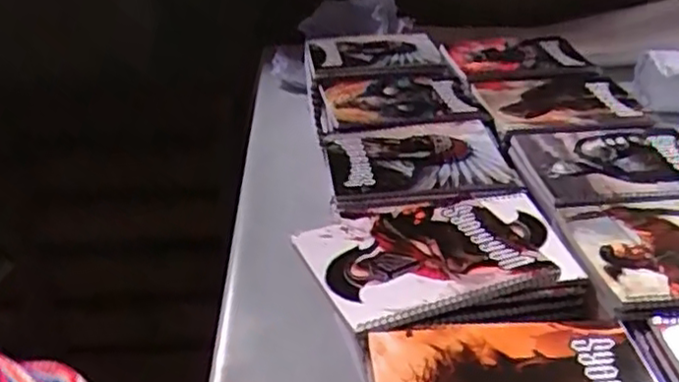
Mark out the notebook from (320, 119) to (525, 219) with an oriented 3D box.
[{"bbox_3d":[0.089,-0.035,0.770,0.197,0.018,0.169,-5,30,-5],"label":"notebook"}]

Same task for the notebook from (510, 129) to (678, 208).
[{"bbox_3d":[0.310,-0.030,0.762,0.192,0.020,0.159,-3,30,-3],"label":"notebook"}]

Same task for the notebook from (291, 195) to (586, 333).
[{"bbox_3d":[0.095,0.053,0.627,0.235,0.007,0.148,-12,31,-17],"label":"notebook"}]

